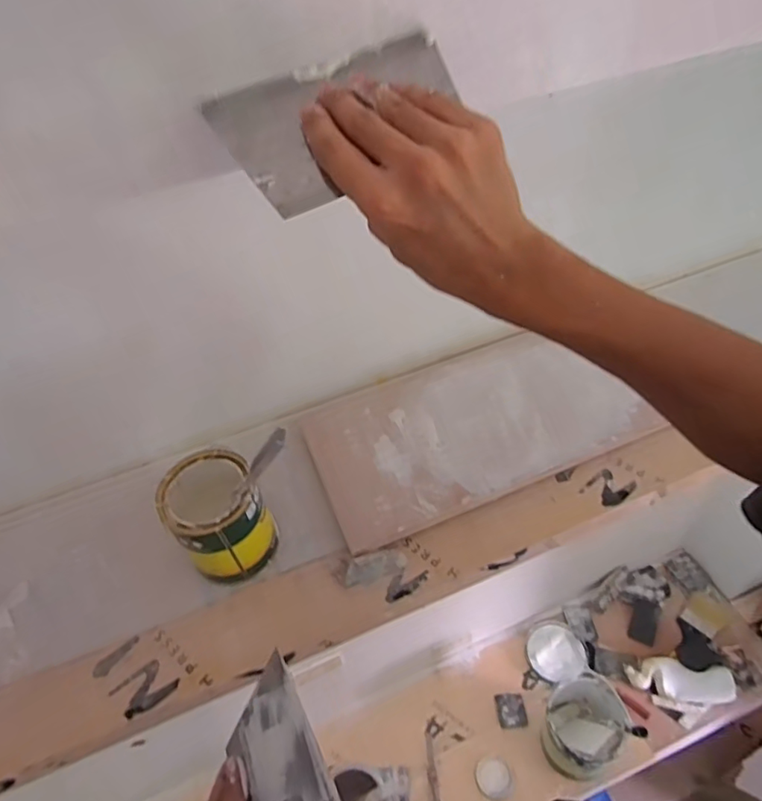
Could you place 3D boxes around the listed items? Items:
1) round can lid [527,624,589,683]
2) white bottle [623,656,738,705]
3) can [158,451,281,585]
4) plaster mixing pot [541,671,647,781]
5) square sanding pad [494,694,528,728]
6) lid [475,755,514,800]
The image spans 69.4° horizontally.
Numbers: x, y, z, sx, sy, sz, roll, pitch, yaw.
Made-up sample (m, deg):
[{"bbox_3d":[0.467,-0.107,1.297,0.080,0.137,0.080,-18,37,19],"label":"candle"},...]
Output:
[{"bbox_3d":[0.514,0.740,1.617,0.164,0.014,0.151,-3,44,3],"label":"round can lid"},{"bbox_3d":[0.828,0.768,1.513,0.270,0.061,0.097,5,45,11],"label":"white bottle"},{"bbox_3d":[-0.183,0.141,0.640,0.103,0.135,0.101,-3,44,3],"label":"can"},{"bbox_3d":[0.507,0.807,1.371,0.229,0.226,0.189,-23,47,-16],"label":"plaster mixing pot"},{"bbox_3d":[0.360,0.859,1.525,0.076,0.012,0.086,-6,44,0],"label":"square sanding pad"},{"bbox_3d":[0.292,0.969,1.415,0.088,0.007,0.096,-3,44,3],"label":"lid"}]

